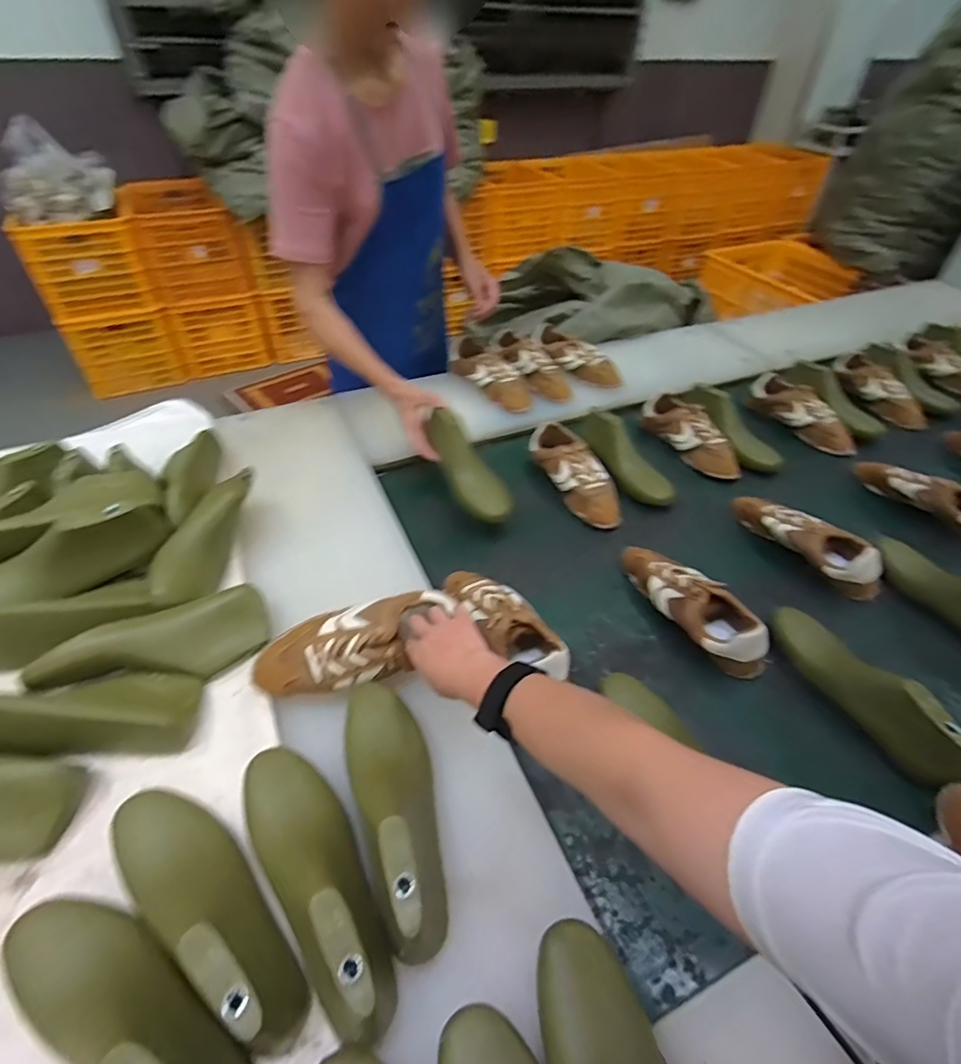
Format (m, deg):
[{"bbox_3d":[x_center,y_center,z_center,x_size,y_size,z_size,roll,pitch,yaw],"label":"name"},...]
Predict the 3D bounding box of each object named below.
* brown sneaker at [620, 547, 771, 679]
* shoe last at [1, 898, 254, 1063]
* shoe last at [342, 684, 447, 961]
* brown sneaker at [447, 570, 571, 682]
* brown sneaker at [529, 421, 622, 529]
[{"bbox_3d":[0.299,0.098,0.767,0.081,0.078,0.244,-23,50,-21],"label":"brown sneaker"},{"bbox_3d":[-0.270,0.356,0.400,0.252,0.081,0.079,18,48,17],"label":"shoe last"},{"bbox_3d":[-0.082,0.251,0.511,0.079,0.091,0.257,-13,47,-13],"label":"shoe last"},{"bbox_3d":[0.025,0.122,0.715,0.090,0.077,0.223,-30,53,-26],"label":"brown sneaker"},{"bbox_3d":[0.178,-0.112,0.963,0.099,0.071,0.237,-21,49,-20],"label":"brown sneaker"}]

